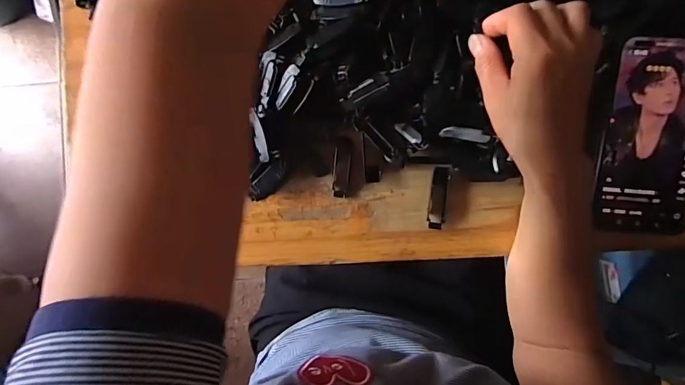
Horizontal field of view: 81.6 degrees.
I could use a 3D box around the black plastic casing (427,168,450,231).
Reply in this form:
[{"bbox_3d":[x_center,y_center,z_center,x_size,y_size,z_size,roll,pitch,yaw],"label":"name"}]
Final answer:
[{"bbox_3d":[0.088,0.005,0.365,0.016,0.007,0.056,6,91,4],"label":"black plastic casing"}]

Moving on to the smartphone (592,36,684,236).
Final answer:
[{"bbox_3d":[0.260,-0.045,0.331,0.076,0.005,0.159,6,100,5],"label":"smartphone"}]

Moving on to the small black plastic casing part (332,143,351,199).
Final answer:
[{"bbox_3d":[-0.001,-0.020,0.369,0.016,0.009,0.049,6,91,4],"label":"small black plastic casing part"}]

